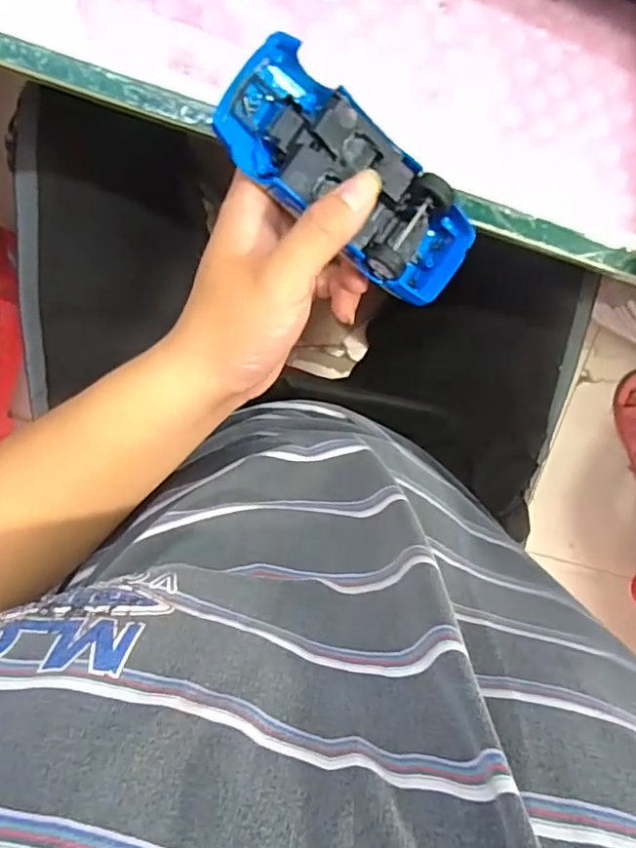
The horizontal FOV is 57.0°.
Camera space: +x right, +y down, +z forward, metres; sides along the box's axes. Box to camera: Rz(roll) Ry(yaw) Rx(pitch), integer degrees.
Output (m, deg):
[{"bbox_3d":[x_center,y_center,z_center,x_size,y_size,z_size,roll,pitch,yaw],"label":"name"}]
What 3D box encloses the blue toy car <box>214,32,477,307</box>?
[{"bbox_3d":[0.015,-0.114,0.278,0.132,0.029,0.054,35,93,-20],"label":"blue toy car"}]

